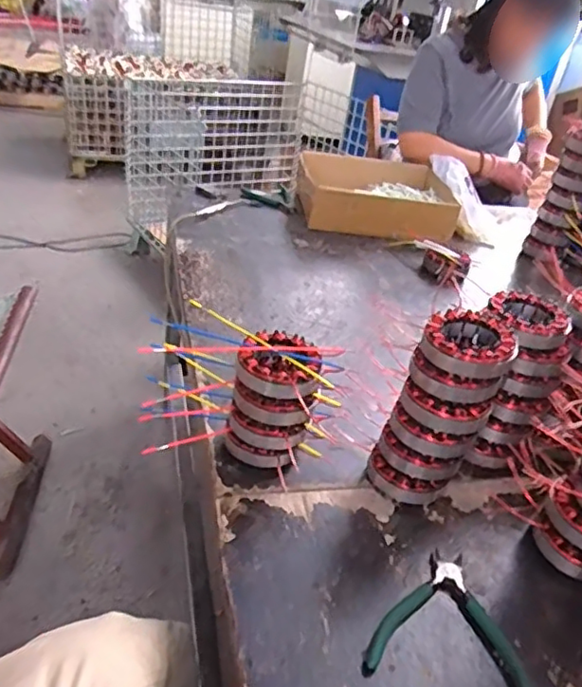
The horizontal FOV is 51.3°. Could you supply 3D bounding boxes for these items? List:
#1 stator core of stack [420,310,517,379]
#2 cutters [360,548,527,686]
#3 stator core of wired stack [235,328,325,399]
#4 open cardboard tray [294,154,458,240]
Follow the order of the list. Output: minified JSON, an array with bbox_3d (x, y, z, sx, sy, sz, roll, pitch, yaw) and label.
[{"bbox_3d":[0.172,-0.001,0.584,0.085,0.025,0.084,24,35,22],"label":"stator core of stack"},{"bbox_3d":[0.134,0.240,0.530,0.131,0.021,0.136,12,32,5],"label":"cutters"},{"bbox_3d":[-0.012,0.023,0.614,0.083,0.041,0.089,12,32,5],"label":"stator core of wired stack"},{"bbox_3d":[0.181,-0.330,1.342,0.316,0.093,0.293,6,32,-5],"label":"open cardboard tray"}]

